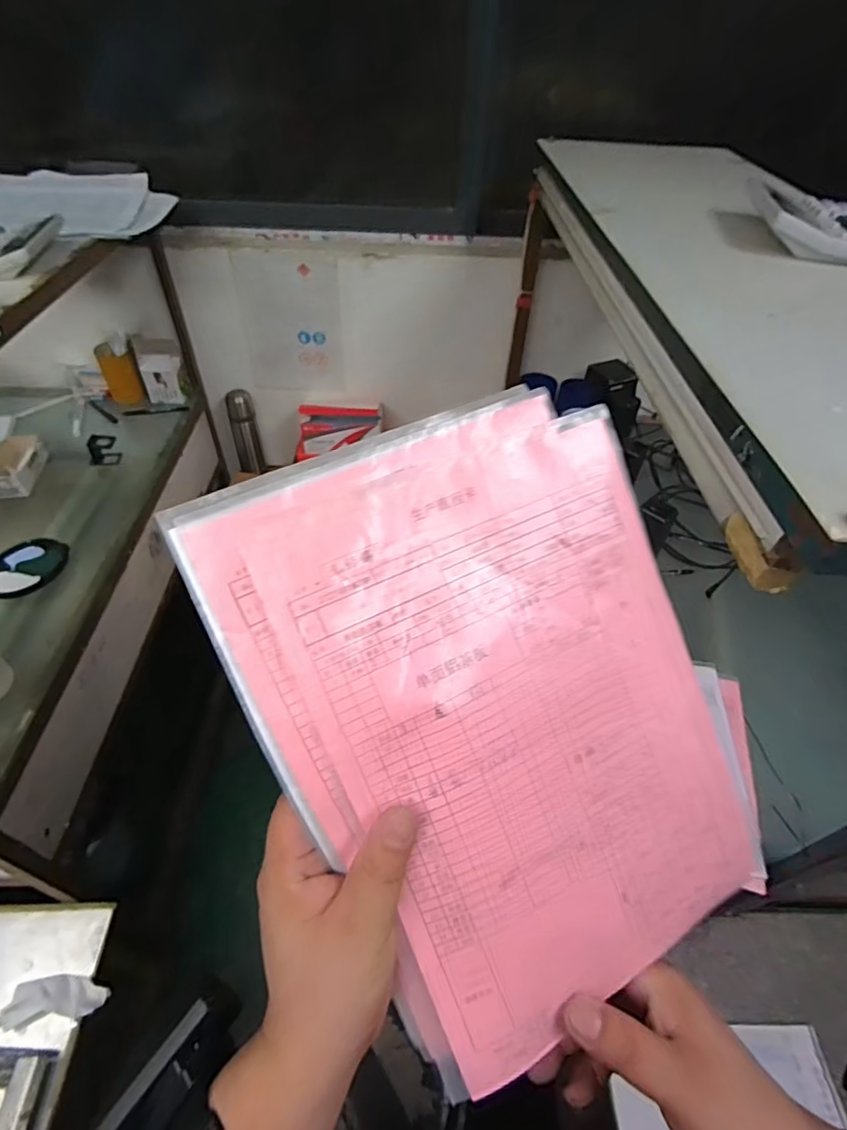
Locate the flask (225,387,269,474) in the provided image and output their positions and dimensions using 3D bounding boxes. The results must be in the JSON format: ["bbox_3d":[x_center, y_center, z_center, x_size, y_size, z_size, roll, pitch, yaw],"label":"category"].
[{"bbox_3d":[-0.425,-0.314,1.302,0.063,0.198,0.054,-14,49,-15],"label":"flask"}]

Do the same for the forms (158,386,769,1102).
[{"bbox_3d":[0.048,0.076,0.290,0.232,0.014,0.318,-25,92,-15],"label":"forms"}]

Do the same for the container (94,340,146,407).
[{"bbox_3d":[-0.645,-0.406,1.158,0.072,0.106,0.075,-22,52,-21],"label":"container"}]

